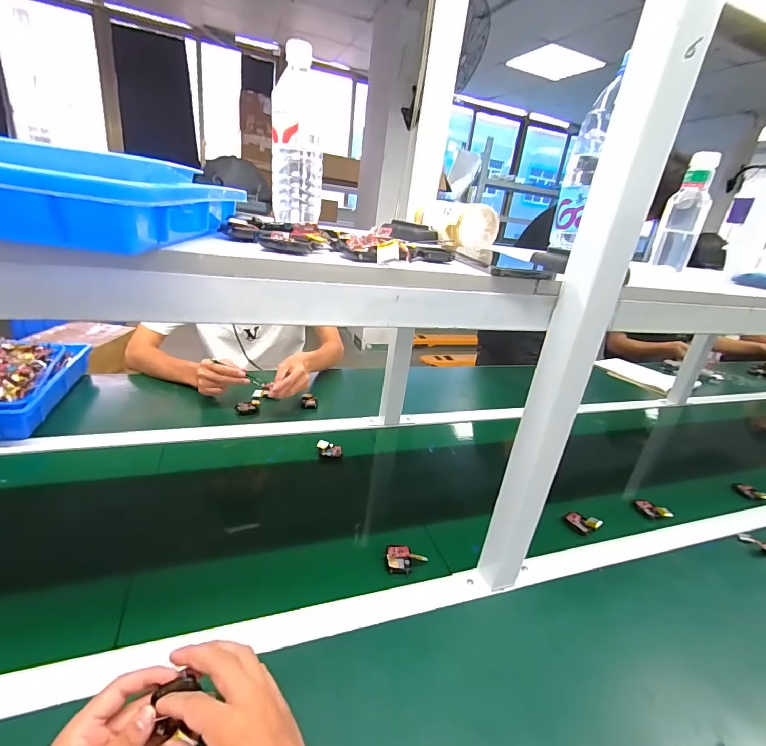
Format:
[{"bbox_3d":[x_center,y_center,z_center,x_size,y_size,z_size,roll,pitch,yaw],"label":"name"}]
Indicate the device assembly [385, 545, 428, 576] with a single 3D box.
[{"bbox_3d":[0.031,0.268,0.581,0.055,0.020,0.038,1,24,-14],"label":"device assembly"}]

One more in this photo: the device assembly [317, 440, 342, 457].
[{"bbox_3d":[-0.107,0.151,0.804,0.049,0.017,0.035,3,24,-10],"label":"device assembly"}]

